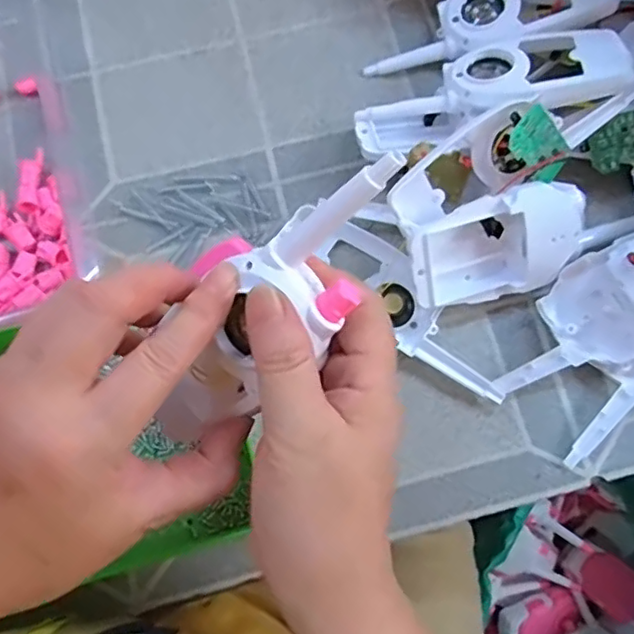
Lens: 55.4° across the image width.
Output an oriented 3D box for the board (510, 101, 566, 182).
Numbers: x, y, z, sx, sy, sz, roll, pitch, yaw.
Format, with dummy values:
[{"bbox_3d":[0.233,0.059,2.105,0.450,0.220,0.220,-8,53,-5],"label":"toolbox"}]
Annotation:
[{"bbox_3d":[0.130,-0.099,0.352,0.026,0.005,0.042,-44,116,-2],"label":"board"}]

